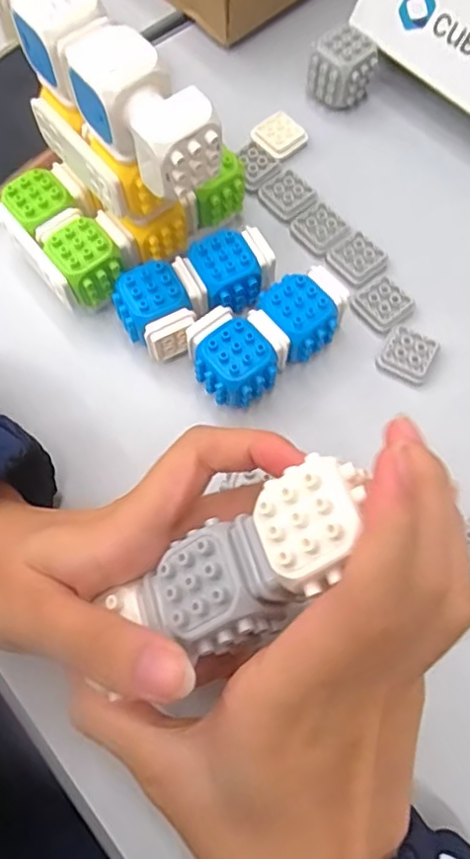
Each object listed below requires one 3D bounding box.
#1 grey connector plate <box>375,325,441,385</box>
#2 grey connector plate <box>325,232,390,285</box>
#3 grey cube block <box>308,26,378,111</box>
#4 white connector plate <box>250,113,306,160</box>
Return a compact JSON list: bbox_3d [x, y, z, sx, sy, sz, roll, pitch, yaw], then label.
[{"bbox_3d":[0.091,-0.039,0.311,0.026,0.006,0.029,30,73,9],"label":"grey connector plate"},{"bbox_3d":[0.069,-0.096,0.332,0.027,0.004,0.028,-37,75,-13],"label":"grey connector plate"},{"bbox_3d":[0.066,-0.219,0.362,0.031,0.033,0.027,-37,75,-13],"label":"grey cube block"},{"bbox_3d":[0.026,-0.178,0.359,0.029,0.009,0.024,-41,76,-14],"label":"white connector plate"}]

